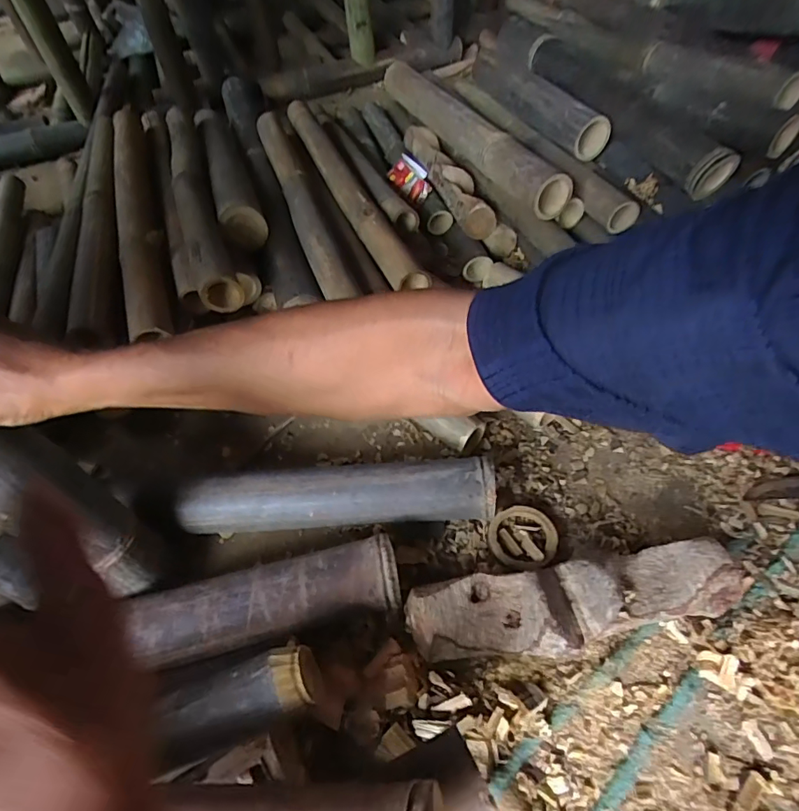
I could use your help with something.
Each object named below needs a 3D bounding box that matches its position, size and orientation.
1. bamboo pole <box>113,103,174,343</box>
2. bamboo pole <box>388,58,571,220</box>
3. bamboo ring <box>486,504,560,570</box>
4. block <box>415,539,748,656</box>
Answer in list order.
[{"bbox_3d":[-0.442,-0.347,0.810,0.066,0.052,0.674,-19,55,-10],"label":"bamboo pole"},{"bbox_3d":[0.122,-0.545,0.927,0.072,0.067,0.603,-22,55,-12],"label":"bamboo pole"},{"bbox_3d":[0.146,0.156,0.565,0.076,0.019,0.076,-2,53,3],"label":"bamboo ring"},{"bbox_3d":[0.182,0.204,0.503,0.343,0.059,0.095,-11,54,-4],"label":"block"}]

